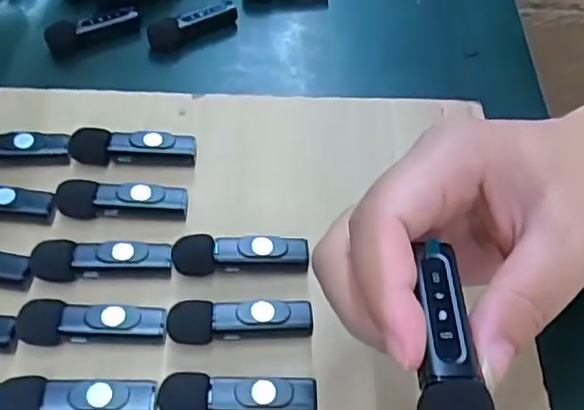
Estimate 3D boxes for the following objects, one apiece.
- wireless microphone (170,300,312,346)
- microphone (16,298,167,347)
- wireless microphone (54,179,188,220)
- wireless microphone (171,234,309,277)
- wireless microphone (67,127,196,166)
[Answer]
[{"bbox_3d":[-0.023,0.052,0.279,0.063,0.014,0.017,-4,54,-2],"label":"wireless microphone"},{"bbox_3d":[-0.089,0.051,0.275,0.063,0.012,0.017,-3,54,-1],"label":"microphone"},{"bbox_3d":[-0.086,-0.002,0.313,0.064,0.016,0.016,1,54,1],"label":"wireless microphone"},{"bbox_3d":[-0.025,0.025,0.299,0.064,0.016,0.016,-2,54,0],"label":"wireless microphone"},{"bbox_3d":[-0.086,-0.031,0.333,0.066,0.016,0.014,0,54,1],"label":"wireless microphone"}]

